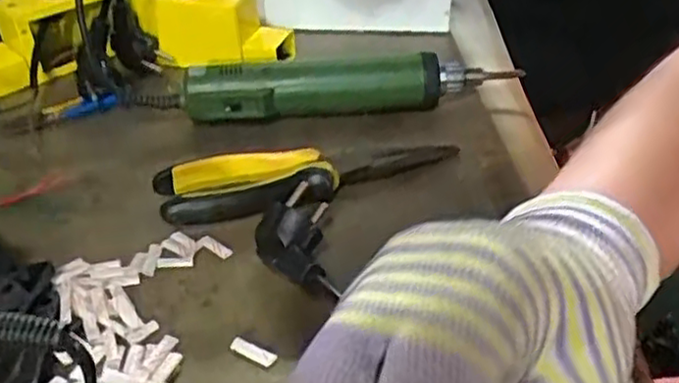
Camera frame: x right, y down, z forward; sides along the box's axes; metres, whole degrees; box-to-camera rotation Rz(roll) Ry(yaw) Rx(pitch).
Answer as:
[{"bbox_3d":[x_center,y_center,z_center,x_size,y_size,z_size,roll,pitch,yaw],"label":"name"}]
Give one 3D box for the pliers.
[{"bbox_3d":[-0.016,-0.012,0.433,0.189,0.020,0.046,-11,36,-15],"label":"pliers"}]

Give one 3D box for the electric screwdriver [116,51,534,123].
[{"bbox_3d":[-0.012,-0.078,0.508,0.285,0.036,0.036,-3,35,-3],"label":"electric screwdriver"}]

